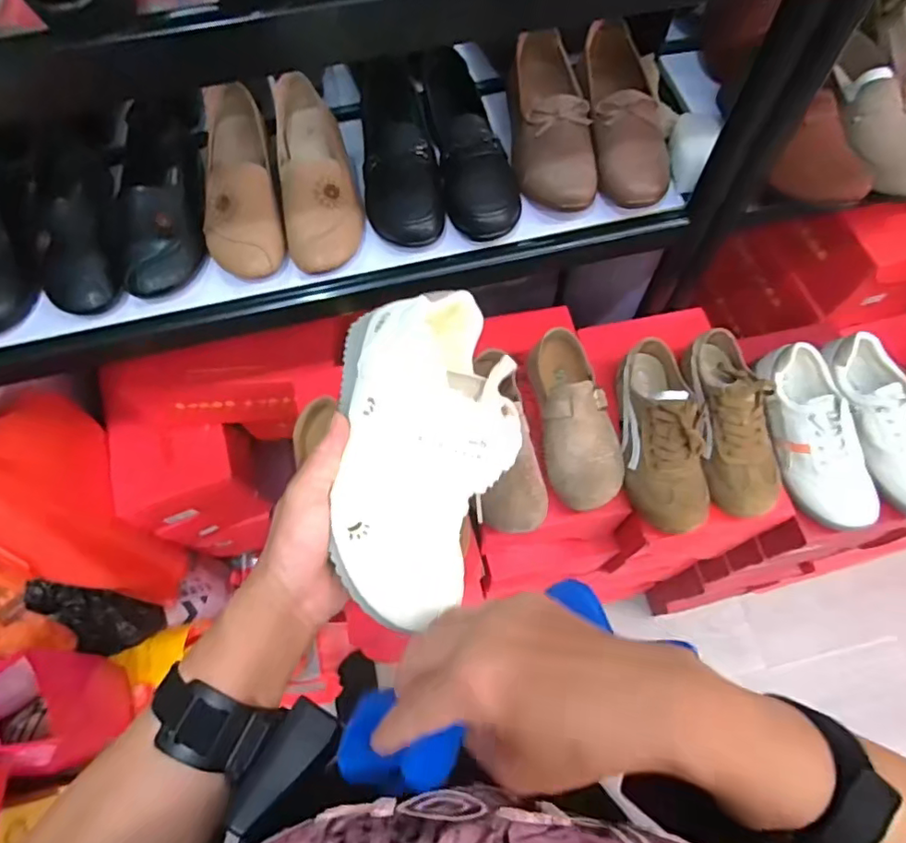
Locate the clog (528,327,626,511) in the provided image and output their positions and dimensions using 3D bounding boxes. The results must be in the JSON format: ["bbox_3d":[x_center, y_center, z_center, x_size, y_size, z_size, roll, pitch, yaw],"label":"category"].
[{"bbox_3d":[0.149,-0.011,0.672,0.089,0.068,0.215,-8,66,-1],"label":"clog"}]

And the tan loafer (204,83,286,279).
[{"bbox_3d":[-0.239,-0.270,0.623,0.079,0.068,0.216,-11,66,-3],"label":"tan loafer"}]

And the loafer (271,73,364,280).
[{"bbox_3d":[-0.150,-0.276,0.620,0.082,0.080,0.203,-10,66,-2],"label":"loafer"}]

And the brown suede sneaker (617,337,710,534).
[{"bbox_3d":[0.252,0.007,0.662,0.088,0.071,0.227,2,66,3],"label":"brown suede sneaker"}]

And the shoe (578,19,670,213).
[{"bbox_3d":[0.196,-0.345,0.638,0.081,0.081,0.208,-4,66,1],"label":"shoe"}]

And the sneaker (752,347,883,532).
[{"bbox_3d":[0.439,0.016,0.680,0.081,0.079,0.219,-11,66,-3],"label":"sneaker"}]

